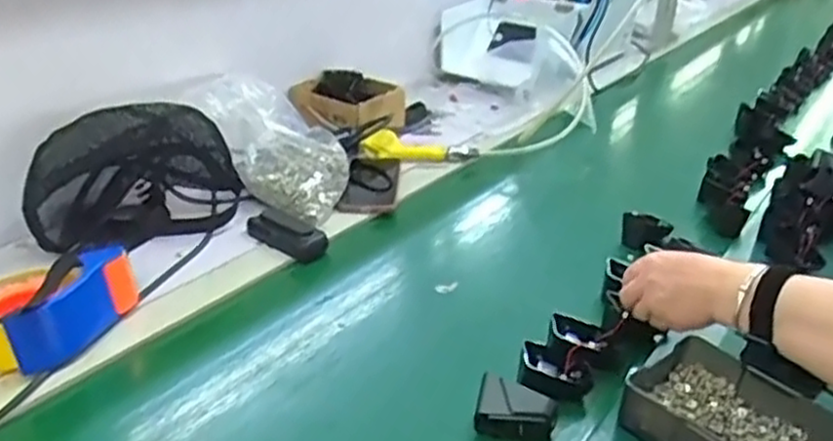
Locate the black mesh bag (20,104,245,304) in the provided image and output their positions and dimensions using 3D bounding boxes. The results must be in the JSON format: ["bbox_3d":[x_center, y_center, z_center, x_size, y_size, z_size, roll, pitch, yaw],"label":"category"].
[{"bbox_3d":[-0.336,-0.060,0.905,0.151,0.150,0.241,11,28,19],"label":"black mesh bag"}]

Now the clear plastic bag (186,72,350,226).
[{"bbox_3d":[-0.173,-0.109,1.009,0.167,0.146,0.163,9,27,15],"label":"clear plastic bag"}]

